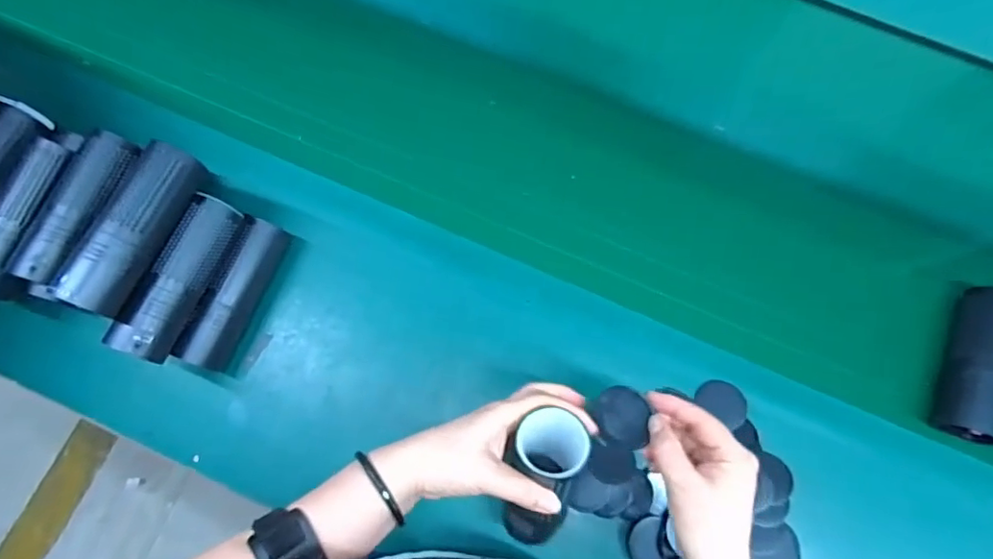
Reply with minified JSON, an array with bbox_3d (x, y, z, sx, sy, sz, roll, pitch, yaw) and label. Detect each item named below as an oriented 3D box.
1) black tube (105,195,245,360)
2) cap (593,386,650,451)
[{"bbox_3d":[-0.309,-0.005,0.529,0.045,0.041,0.167,23,76,5],"label":"black tube"},{"bbox_3d":[0.097,0.108,0.428,0.040,0.008,0.046,13,83,19],"label":"cap"}]

